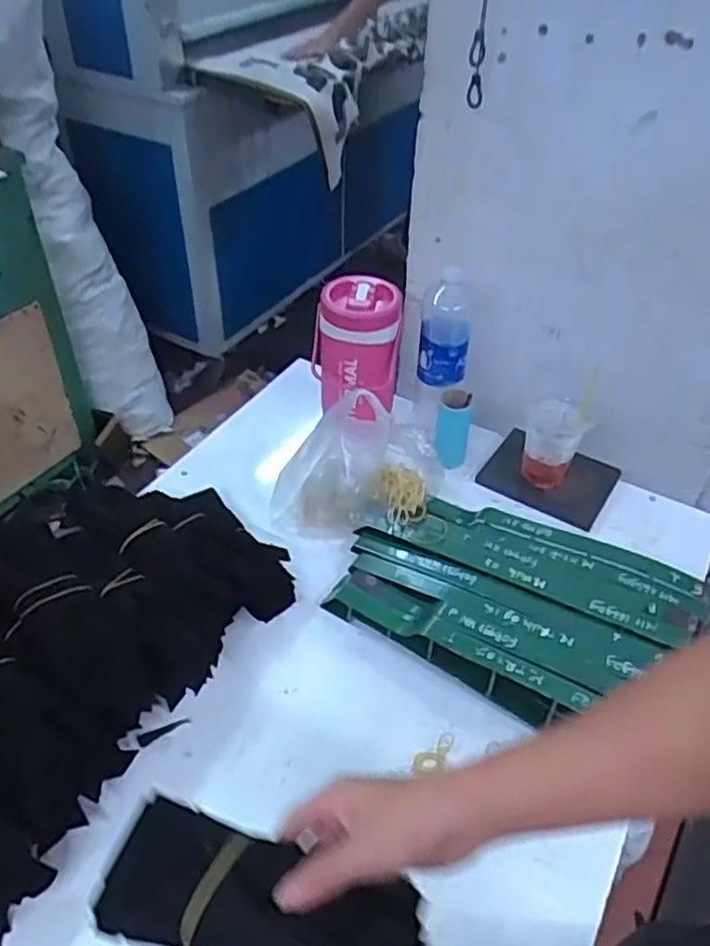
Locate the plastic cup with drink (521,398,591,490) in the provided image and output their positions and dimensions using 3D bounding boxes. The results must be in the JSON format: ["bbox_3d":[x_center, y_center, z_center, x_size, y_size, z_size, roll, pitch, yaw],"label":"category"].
[{"bbox_3d":[0.324,-0.045,1.167,0.088,0.151,0.093,2,43,-2],"label":"plastic cup with drink"}]

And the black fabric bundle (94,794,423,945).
[{"bbox_3d":[-0.070,0.277,0.469,0.220,0.043,0.083,2,40,24],"label":"black fabric bundle"}]

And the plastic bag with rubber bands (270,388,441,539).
[{"bbox_3d":[0.001,0.002,1.098,0.260,0.195,0.172,0,43,-3],"label":"plastic bag with rubber bands"}]

